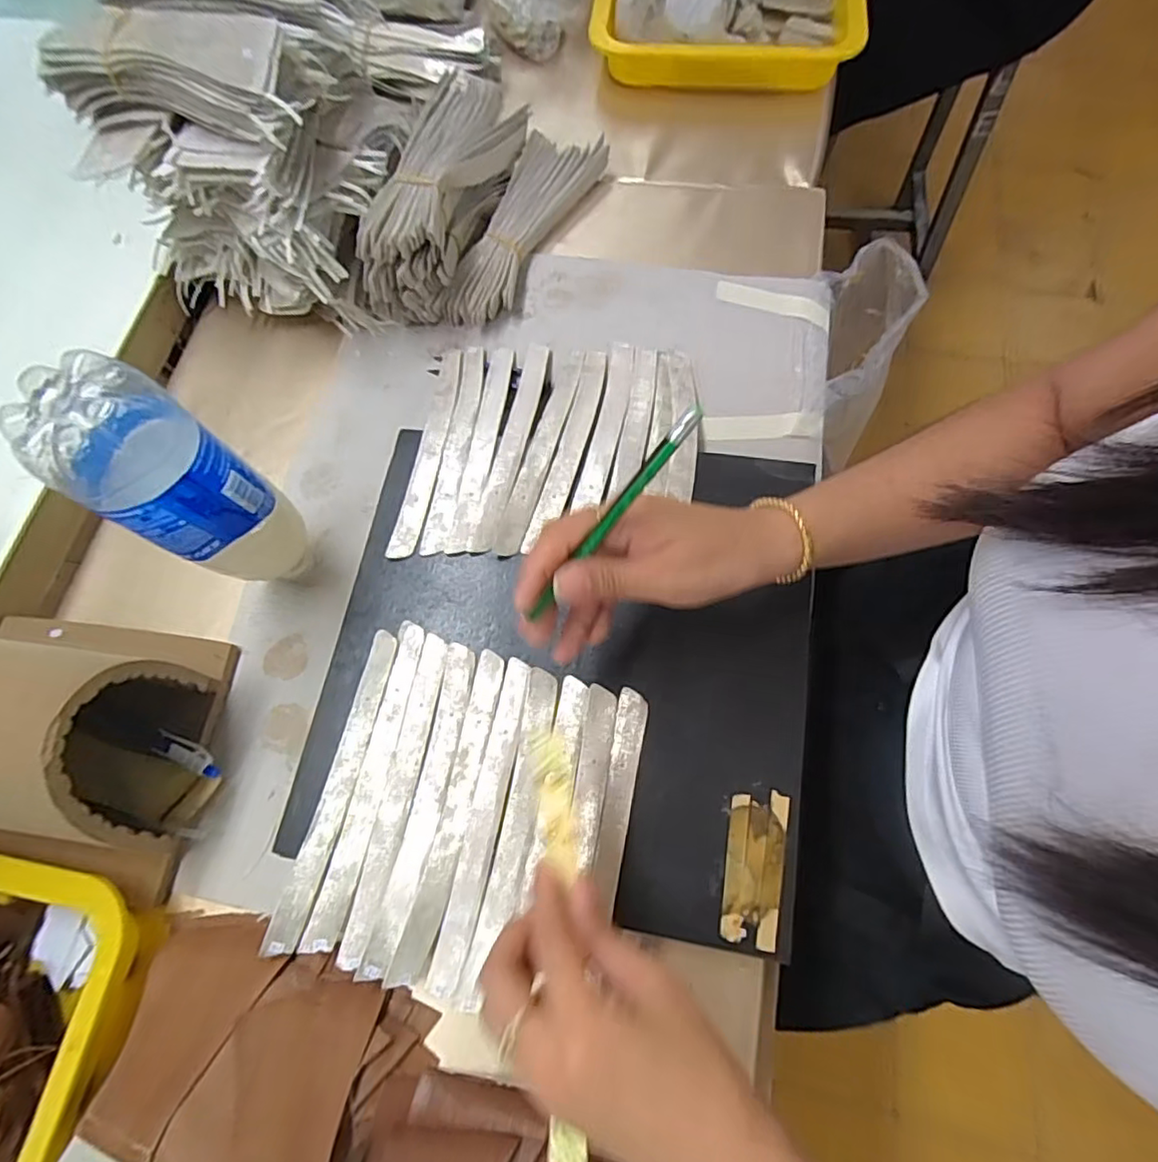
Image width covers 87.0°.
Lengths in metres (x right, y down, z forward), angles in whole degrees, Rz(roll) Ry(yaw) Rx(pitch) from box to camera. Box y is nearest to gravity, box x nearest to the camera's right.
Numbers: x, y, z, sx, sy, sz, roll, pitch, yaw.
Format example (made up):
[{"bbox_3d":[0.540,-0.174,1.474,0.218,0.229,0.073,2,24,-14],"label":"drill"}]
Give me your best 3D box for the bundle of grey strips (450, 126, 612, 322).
[{"bbox_3d":[-0.047,-0.306,0.529,0.068,0.031,0.205,22,73,11],"label":"bundle of grey strips"}]

